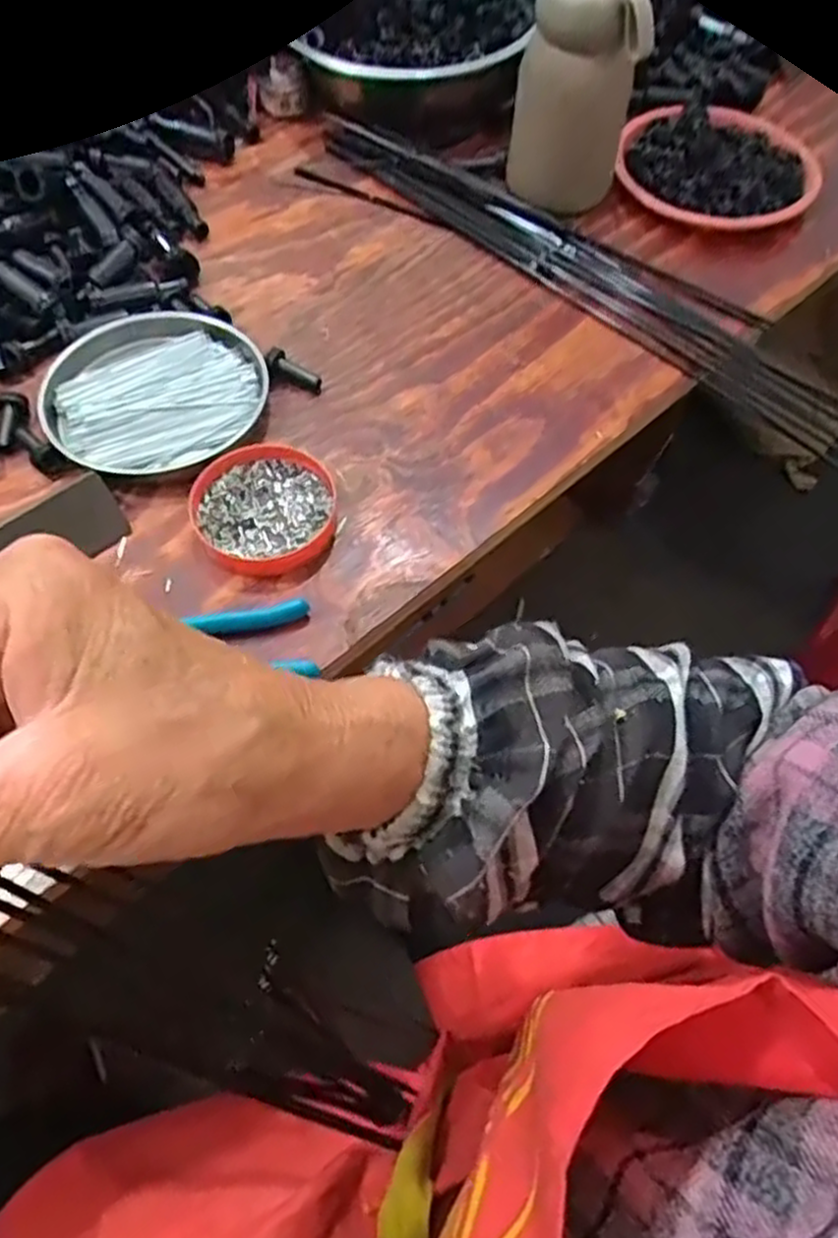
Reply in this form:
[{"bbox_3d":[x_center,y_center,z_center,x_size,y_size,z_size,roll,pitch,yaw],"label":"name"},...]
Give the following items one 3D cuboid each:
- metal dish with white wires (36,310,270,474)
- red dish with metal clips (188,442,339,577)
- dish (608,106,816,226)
[{"bbox_3d":[-0.164,-0.144,0.486,0.133,0.016,0.122,1,60,-2],"label":"metal dish with white wires"},{"bbox_3d":[-0.088,-0.064,0.444,0.078,0.014,0.082,1,60,-2],"label":"red dish with metal clips"},{"bbox_3d":[0.237,-0.366,0.624,0.155,0.026,0.135,0,60,-3],"label":"dish"}]

